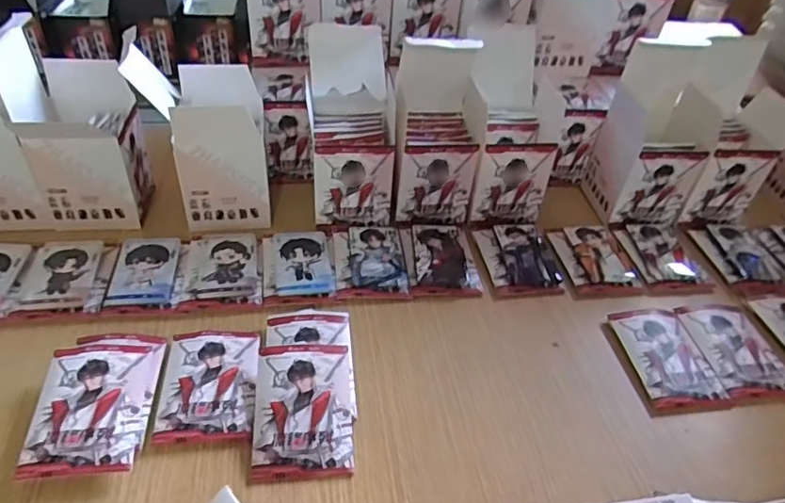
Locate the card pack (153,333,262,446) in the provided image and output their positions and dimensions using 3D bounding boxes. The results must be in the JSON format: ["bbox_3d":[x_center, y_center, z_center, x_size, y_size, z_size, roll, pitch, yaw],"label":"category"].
[{"bbox_3d":[-0.146,0.105,0.443,0.070,0.008,0.098,0,42,-9],"label":"card pack"}]

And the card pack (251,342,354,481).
[{"bbox_3d":[-0.068,0.118,0.425,0.071,0.006,0.103,1,54,-9],"label":"card pack"}]

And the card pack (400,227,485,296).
[{"bbox_3d":[0.051,0.004,0.579,0.075,0.023,0.104,0,42,-8],"label":"card pack"}]

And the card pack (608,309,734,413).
[{"bbox_3d":[0.248,0.093,0.502,0.069,0.010,0.111,0,42,-8],"label":"card pack"}]

